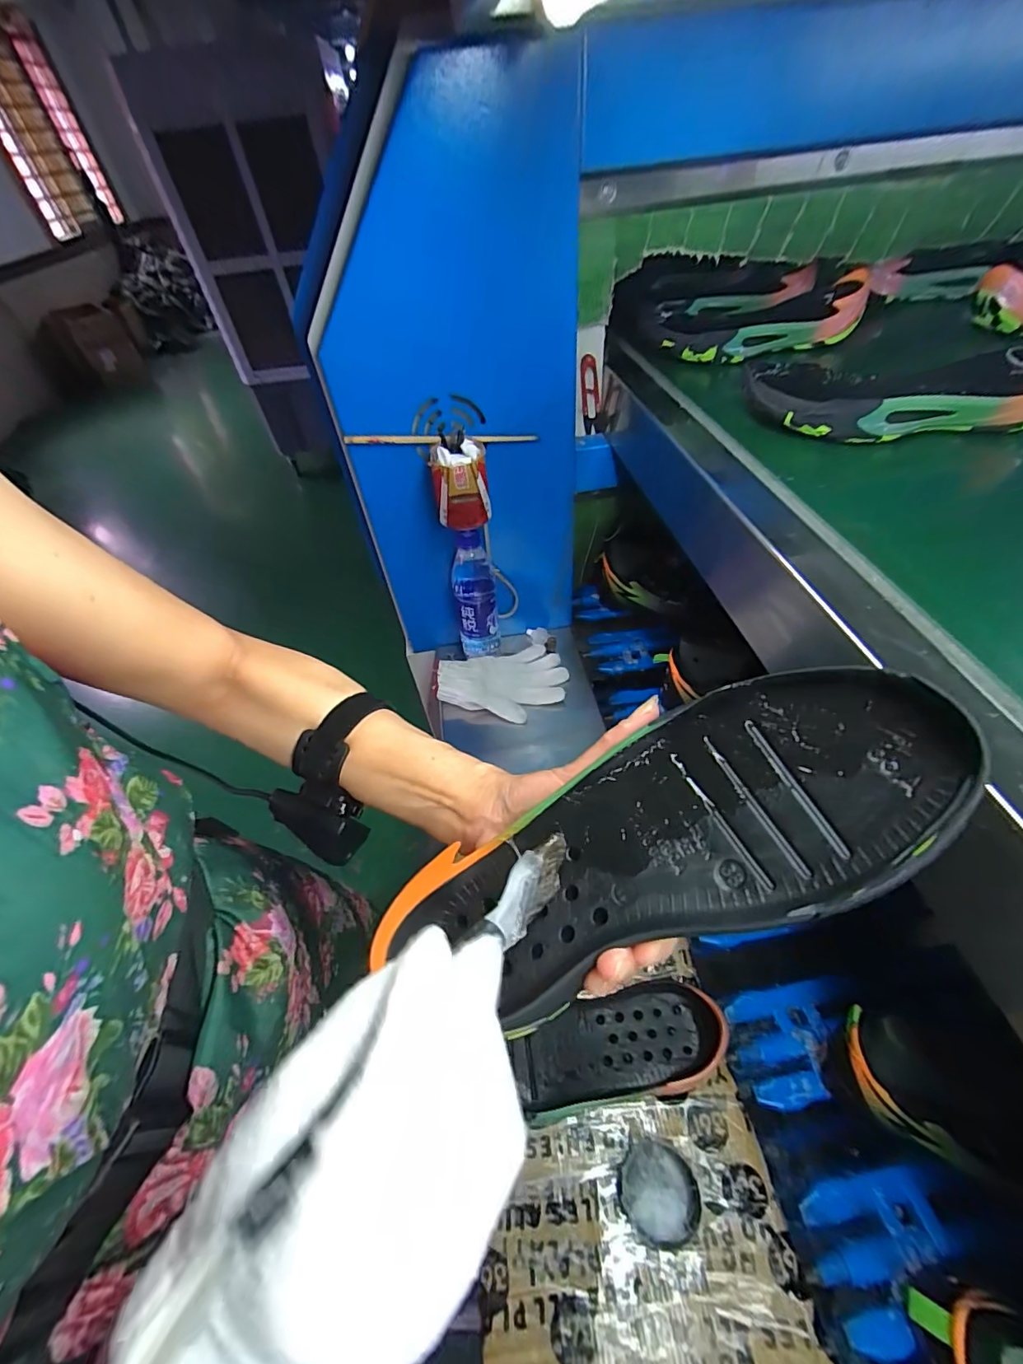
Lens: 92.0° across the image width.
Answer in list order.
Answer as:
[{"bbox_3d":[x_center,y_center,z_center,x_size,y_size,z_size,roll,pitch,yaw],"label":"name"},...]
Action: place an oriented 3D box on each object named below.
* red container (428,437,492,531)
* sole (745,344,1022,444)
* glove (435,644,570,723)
[{"bbox_3d":[-0.060,-0.238,0.601,0.064,0.087,0.062,-4,47,2],"label":"red container"},{"bbox_3d":[0.342,-0.259,0.433,0.257,0.050,0.101,-1,48,5],"label":"sole"},{"bbox_3d":[-0.010,0.005,0.752,0.194,0.026,0.122,-13,60,-19],"label":"glove"}]

